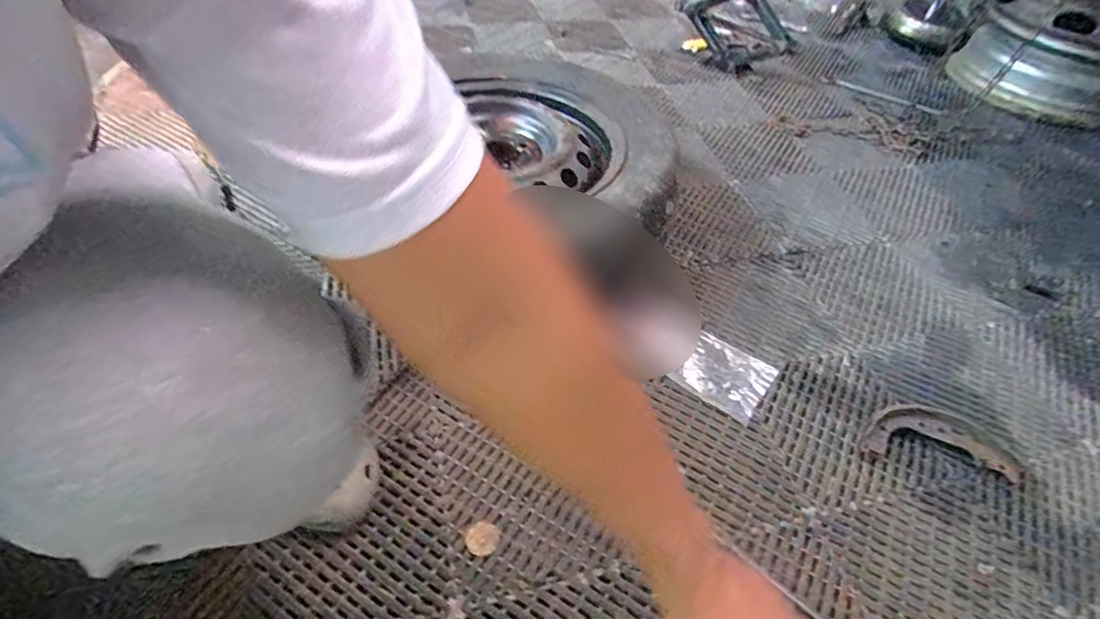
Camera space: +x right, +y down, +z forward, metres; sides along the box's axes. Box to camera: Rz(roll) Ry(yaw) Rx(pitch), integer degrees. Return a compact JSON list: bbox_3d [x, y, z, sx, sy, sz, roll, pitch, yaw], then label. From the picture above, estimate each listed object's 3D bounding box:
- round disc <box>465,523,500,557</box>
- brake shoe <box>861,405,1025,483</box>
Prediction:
[{"bbox_3d":[-0.072,0.246,0.572,0.034,0.004,0.034,2,47,-2],"label":"round disc"},{"bbox_3d":[0.485,0.161,0.671,0.183,0.025,0.081,11,48,6],"label":"brake shoe"}]

